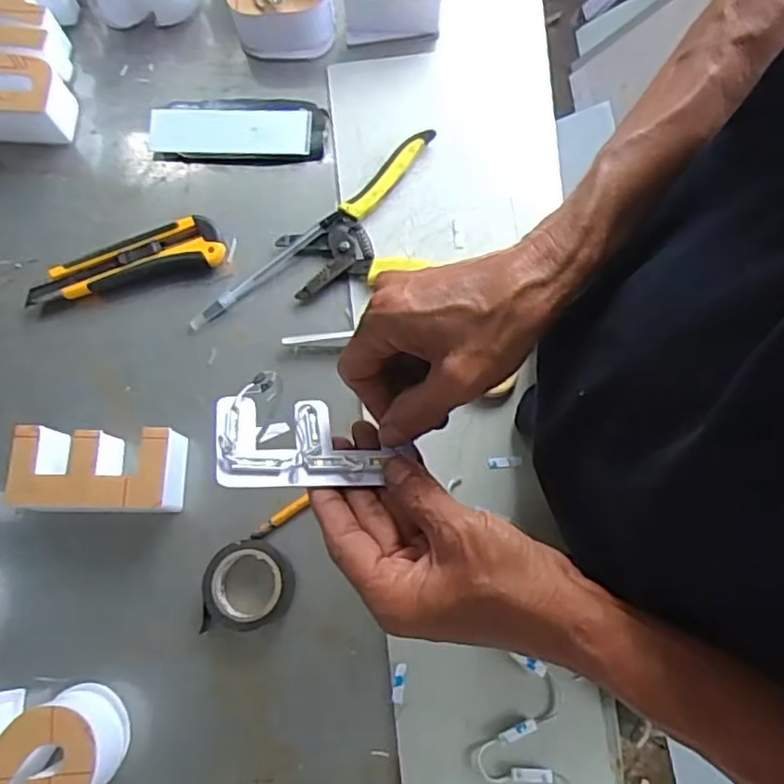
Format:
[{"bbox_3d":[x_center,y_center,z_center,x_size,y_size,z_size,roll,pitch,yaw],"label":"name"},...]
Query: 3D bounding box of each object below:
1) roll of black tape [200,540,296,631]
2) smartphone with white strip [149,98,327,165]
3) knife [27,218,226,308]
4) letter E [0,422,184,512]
[{"bbox_3d":[-0.100,0.137,0.468,0.058,0.019,0.064,10,76,4],"label":"roll of black tape"},{"bbox_3d":[-0.130,-0.221,0.565,0.145,0.014,0.058,-1,75,1],"label":"smartphone with white strip"},{"bbox_3d":[-0.212,-0.105,0.533,0.152,0.019,0.041,-13,75,-2],"label":"knife"},{"bbox_3d":[-0.207,0.057,0.481,0.113,0.042,0.058,0,75,1],"label":"letter E"}]

